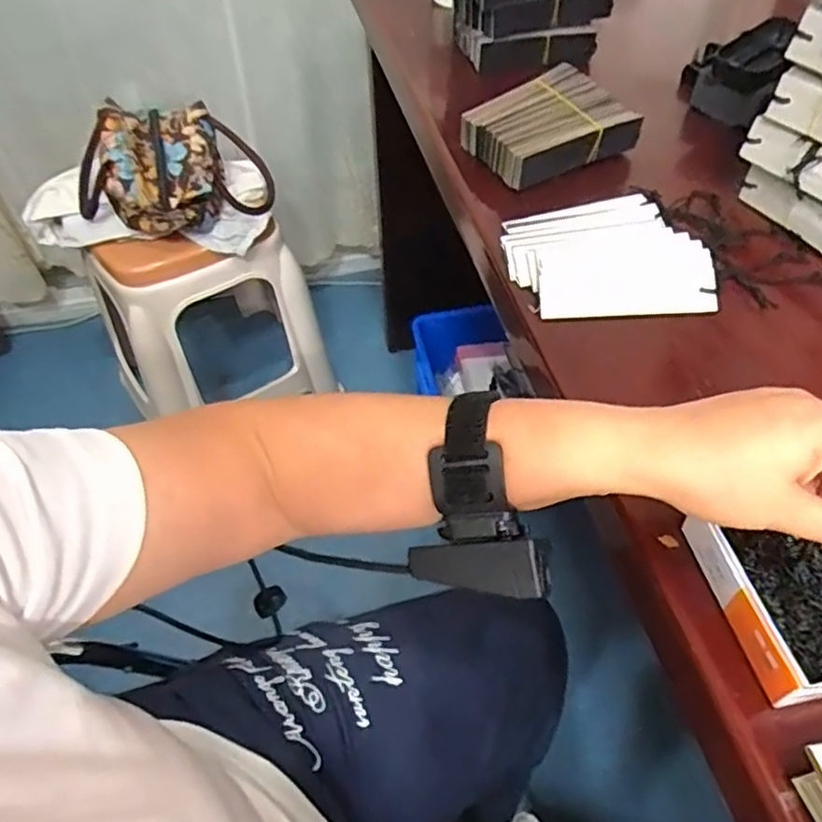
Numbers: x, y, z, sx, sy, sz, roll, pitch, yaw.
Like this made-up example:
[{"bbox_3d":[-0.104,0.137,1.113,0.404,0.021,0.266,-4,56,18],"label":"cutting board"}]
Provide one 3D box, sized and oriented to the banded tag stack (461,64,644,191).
[{"bbox_3d":[0.123,-0.255,0.588,0.131,0.038,0.097,-24,55,-17],"label":"banded tag stack"}]

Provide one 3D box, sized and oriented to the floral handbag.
[{"bbox_3d":[-0.349,-0.343,0.963,0.273,0.130,0.183,-12,52,-8],"label":"floral handbag"}]

